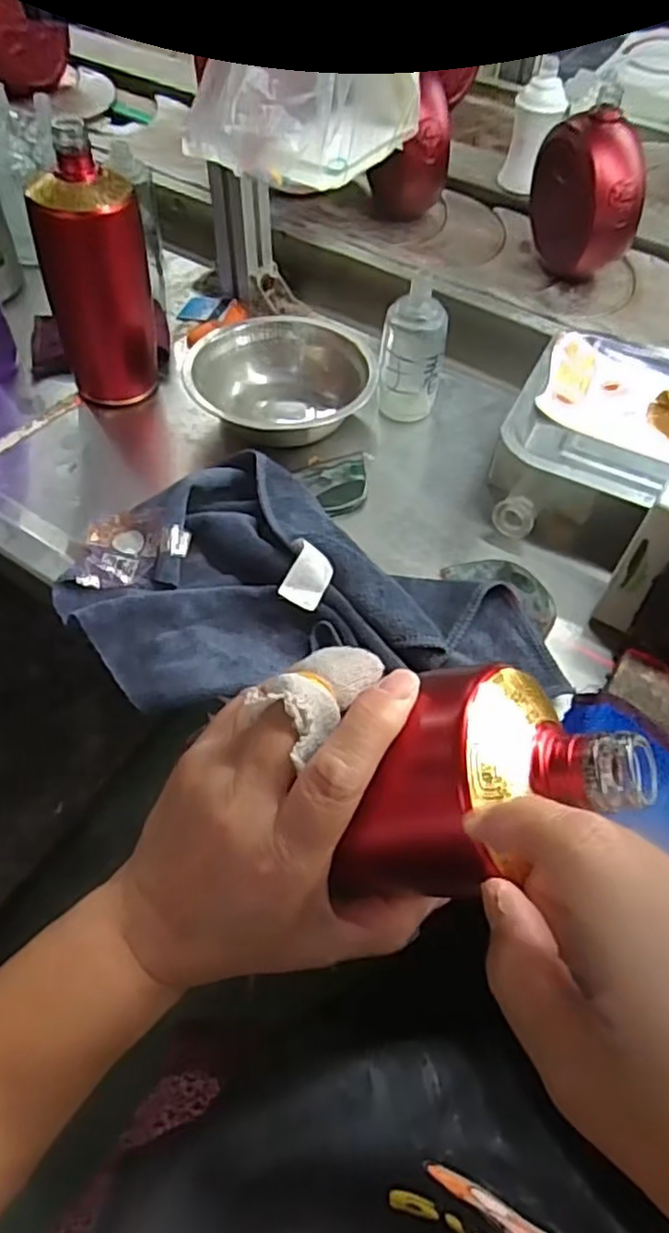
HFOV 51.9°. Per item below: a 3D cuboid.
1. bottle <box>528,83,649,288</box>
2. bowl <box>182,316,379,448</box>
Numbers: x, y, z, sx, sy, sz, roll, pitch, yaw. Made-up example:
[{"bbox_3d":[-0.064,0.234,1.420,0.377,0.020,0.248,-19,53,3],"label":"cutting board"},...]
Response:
[{"bbox_3d":[0.252,-0.422,0.695,0.057,0.145,0.138,-8,56,-7],"label":"bottle"},{"bbox_3d":[-0.048,-0.212,0.626,0.158,0.052,0.158,1,55,-1],"label":"bowl"}]

